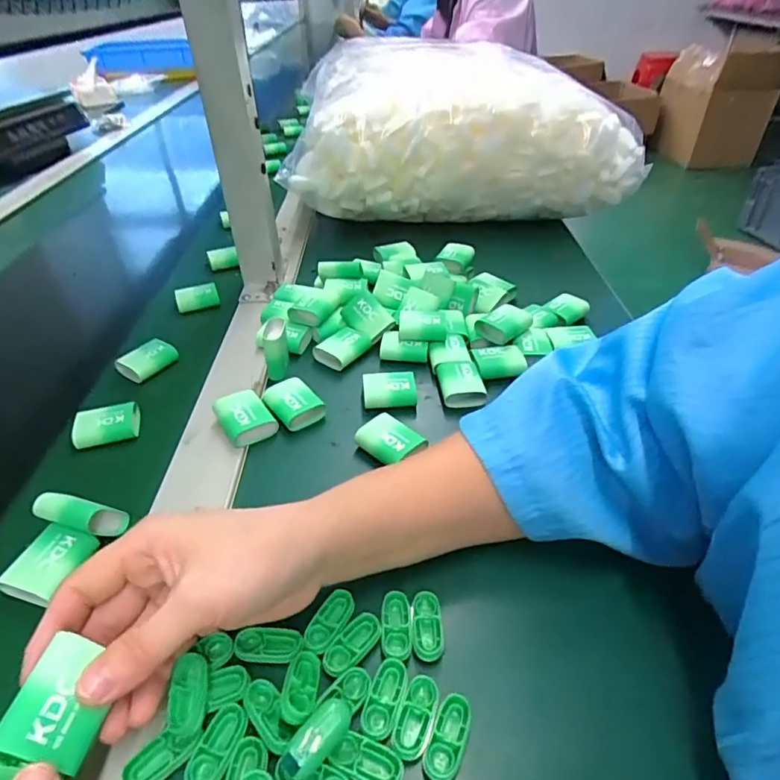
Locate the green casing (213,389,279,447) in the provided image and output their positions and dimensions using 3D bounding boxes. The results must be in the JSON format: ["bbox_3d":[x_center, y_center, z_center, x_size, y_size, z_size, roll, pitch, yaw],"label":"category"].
[{"bbox_3d":[-0.109,0.021,0.389,0.035,0.020,0.044,-23,42,-28],"label":"green casing"}]

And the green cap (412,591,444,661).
[{"bbox_3d":[0.019,0.121,0.267,0.015,0.005,0.033,0,36,0],"label":"green cap"}]

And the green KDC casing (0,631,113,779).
[{"bbox_3d":[-0.128,0.125,0.198,0.014,0.033,0.049,-30,28,32],"label":"green KDC casing"}]

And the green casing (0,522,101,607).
[{"bbox_3d":[-0.197,0.100,0.297,0.031,0.011,0.044,9,37,11],"label":"green casing"}]

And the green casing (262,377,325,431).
[{"bbox_3d":[-0.075,0.010,0.404,0.036,0.019,0.041,-22,42,-28],"label":"green casing"}]

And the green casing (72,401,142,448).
[{"bbox_3d":[-0.218,0.028,0.396,0.044,0.016,0.036,-13,39,-18],"label":"green casing"}]

